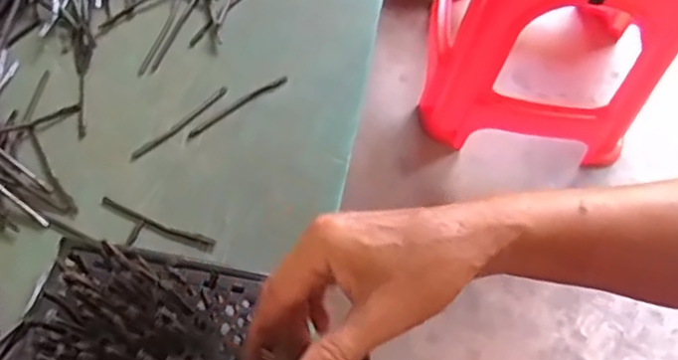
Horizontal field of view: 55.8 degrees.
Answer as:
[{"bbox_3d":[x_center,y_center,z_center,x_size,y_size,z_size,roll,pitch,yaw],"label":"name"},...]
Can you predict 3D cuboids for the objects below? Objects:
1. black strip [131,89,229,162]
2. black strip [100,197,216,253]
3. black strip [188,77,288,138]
[{"bbox_3d":[-0.132,-0.046,0.532,0.096,0.006,0.006,-39,72,-19],"label":"black strip"},{"bbox_3d":[-0.139,0.034,0.487,0.096,0.004,0.011,21,65,8],"label":"black strip"},{"bbox_3d":[-0.085,-0.062,0.540,0.094,0.009,0.008,-31,69,-16],"label":"black strip"}]

